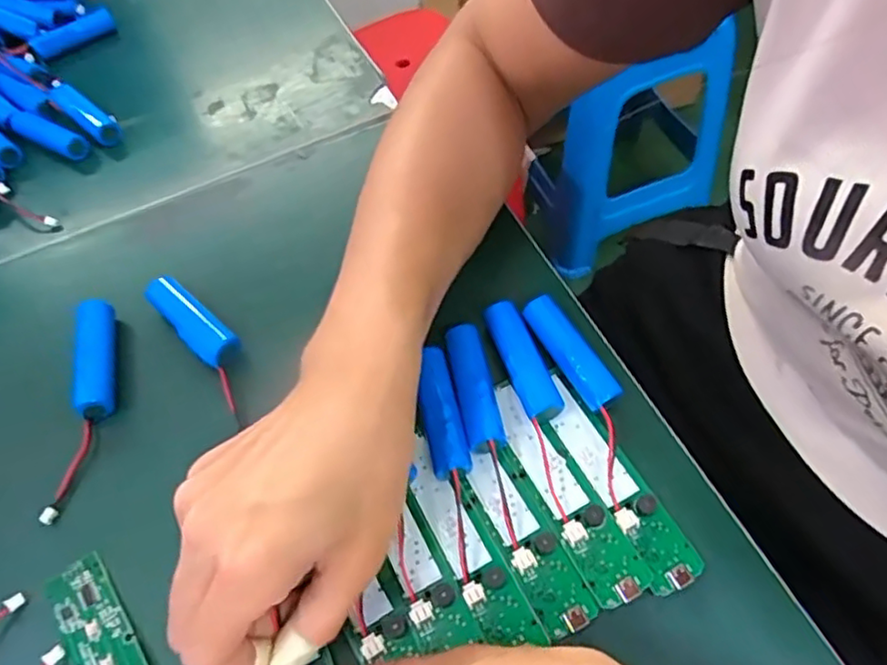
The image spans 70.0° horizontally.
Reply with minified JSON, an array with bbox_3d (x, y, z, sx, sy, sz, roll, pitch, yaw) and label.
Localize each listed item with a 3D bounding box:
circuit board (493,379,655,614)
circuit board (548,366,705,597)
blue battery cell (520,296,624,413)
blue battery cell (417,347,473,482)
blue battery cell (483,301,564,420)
[{"bbox_3d":[0.054,0.070,0.295,0.026,0.006,0.112,-25,57,-11],"label":"circuit board"},{"bbox_3d":[0.079,0.064,0.297,0.024,0.007,0.111,-23,57,-10],"label":"circuit board"},{"bbox_3d":[0.063,0.011,0.324,0.020,0.017,0.065,-27,58,-13],"label":"blue battery cell"},{"bbox_3d":[-0.002,0.038,0.309,0.018,0.022,0.069,-12,56,-3],"label":"blue battery cell"},{"bbox_3d":[0.039,0.017,0.323,0.019,0.017,0.070,-18,56,-7],"label":"blue battery cell"}]

